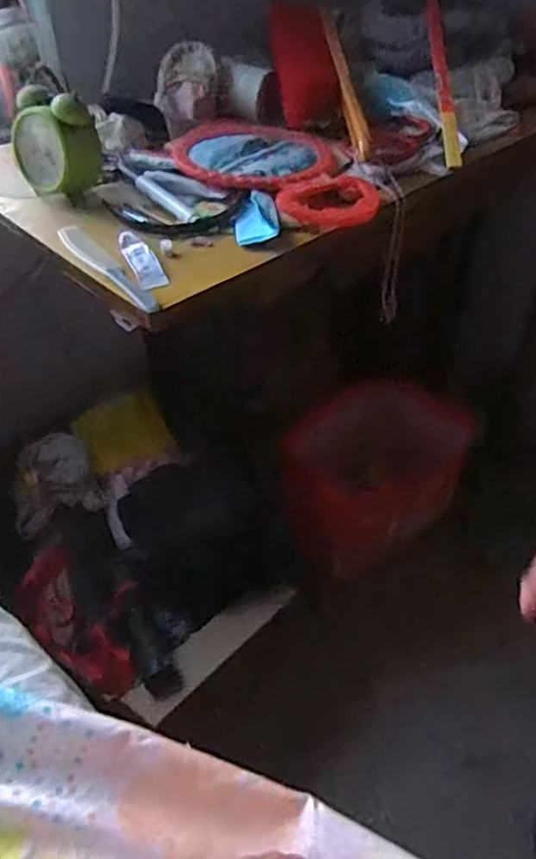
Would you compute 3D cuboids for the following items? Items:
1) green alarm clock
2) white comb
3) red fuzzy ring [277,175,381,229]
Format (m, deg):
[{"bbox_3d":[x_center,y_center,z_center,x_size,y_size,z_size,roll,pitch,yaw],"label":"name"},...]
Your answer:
[{"bbox_3d":[-0.216,-0.289,0.669,0.082,0.094,0.048,23,48,23],"label":"green alarm clock"},{"bbox_3d":[-0.146,-0.147,0.589,0.028,0.008,0.179,-23,48,-23],"label":"white comb"},{"bbox_3d":[0.058,-0.227,0.660,0.098,0.022,0.073,-10,44,-11],"label":"red fuzzy ring"}]

